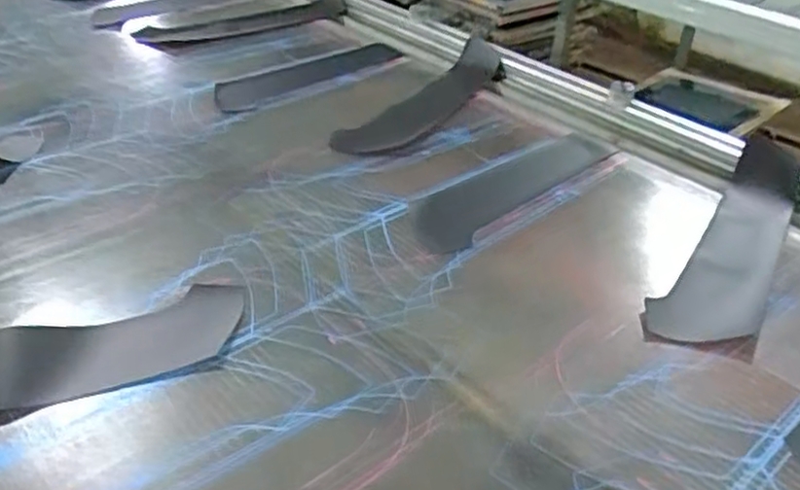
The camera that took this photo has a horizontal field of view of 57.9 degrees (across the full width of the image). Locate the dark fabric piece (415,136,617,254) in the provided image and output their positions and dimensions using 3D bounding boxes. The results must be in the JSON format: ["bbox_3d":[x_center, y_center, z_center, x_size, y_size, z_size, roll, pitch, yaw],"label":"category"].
[{"bbox_3d":[0.152,-0.086,1.023,0.369,0.010,0.113,-30,48,-35],"label":"dark fabric piece"}]

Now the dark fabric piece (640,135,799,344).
[{"bbox_3d":[0.433,-0.016,0.898,0.115,0.044,0.467,25,42,27],"label":"dark fabric piece"}]

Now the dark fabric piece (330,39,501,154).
[{"bbox_3d":[0.049,-0.246,1.217,0.107,0.056,0.423,24,42,26],"label":"dark fabric piece"}]

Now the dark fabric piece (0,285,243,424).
[{"bbox_3d":[-0.388,0.119,0.690,0.467,0.024,0.121,-11,39,-17],"label":"dark fabric piece"}]

